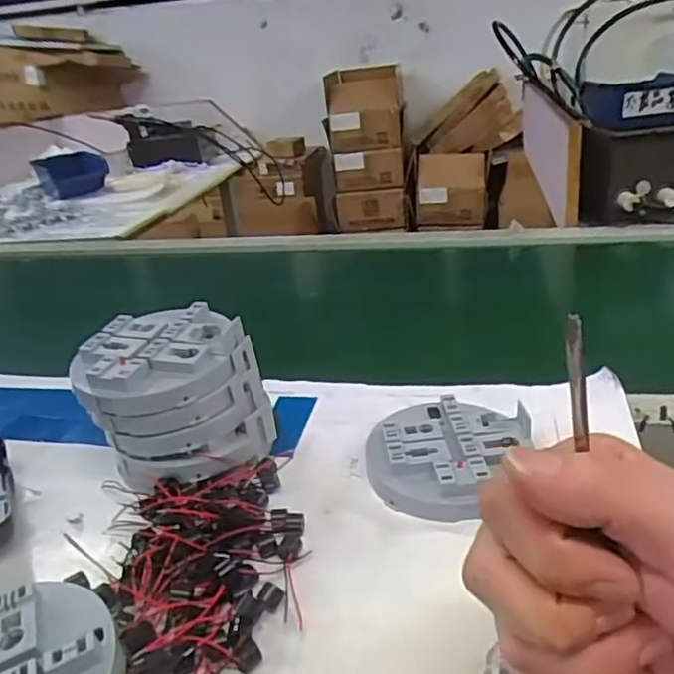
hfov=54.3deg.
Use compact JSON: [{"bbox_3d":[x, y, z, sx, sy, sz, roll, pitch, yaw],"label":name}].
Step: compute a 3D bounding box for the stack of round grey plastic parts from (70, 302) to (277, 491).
[{"bbox_3d":[-0.104,0.041,0.426,0.108,0.092,0.099,-18,28,-27],"label":"stack of round grey plastic parts"}]

